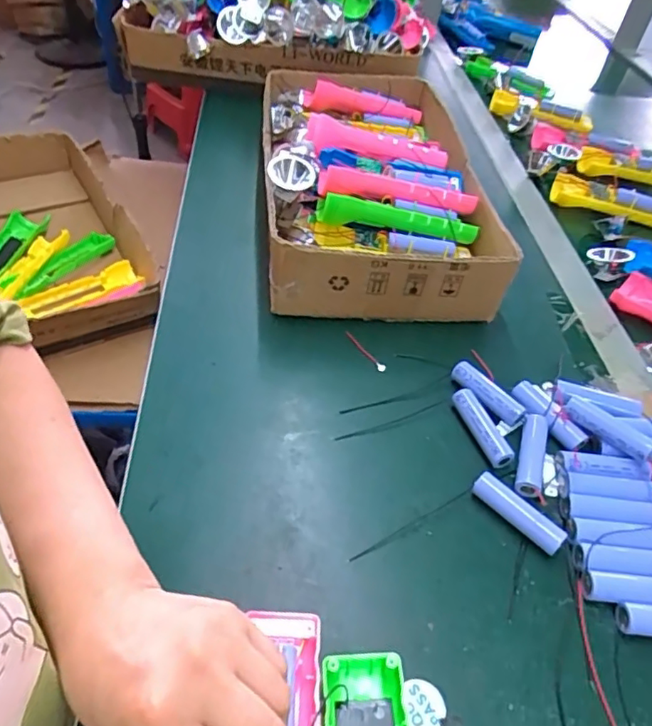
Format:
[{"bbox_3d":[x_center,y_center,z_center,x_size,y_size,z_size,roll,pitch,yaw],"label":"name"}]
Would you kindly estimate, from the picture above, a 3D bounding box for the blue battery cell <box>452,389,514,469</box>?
[{"bbox_3d":[0.118,0.049,0.433,0.019,0.016,0.066,-12,49,-17],"label":"blue battery cell"}]

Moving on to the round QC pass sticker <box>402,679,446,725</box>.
[{"bbox_3d":[0.054,0.187,0.306,0.022,0.004,0.027,1,46,-6],"label":"round QC pass sticker"}]

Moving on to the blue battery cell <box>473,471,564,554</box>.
[{"bbox_3d":[0.128,0.102,0.382,0.016,0.021,0.065,-29,56,-29],"label":"blue battery cell"}]

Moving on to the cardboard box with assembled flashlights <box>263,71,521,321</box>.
[{"bbox_3d":[0.044,-0.212,0.629,0.214,0.082,0.424,0,47,-6],"label":"cardboard box with assembled flashlights"}]

